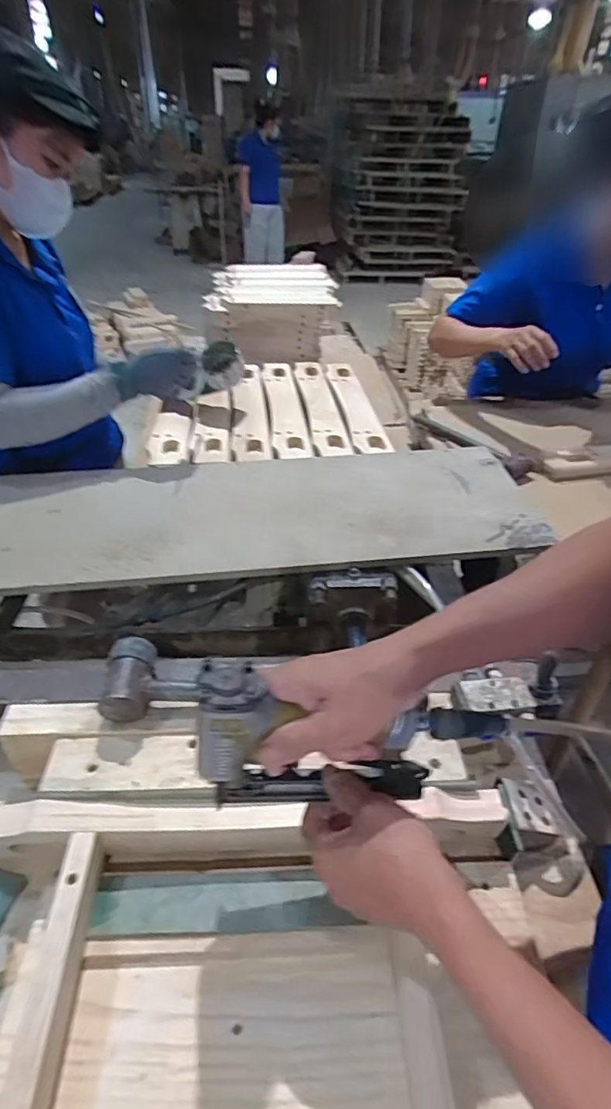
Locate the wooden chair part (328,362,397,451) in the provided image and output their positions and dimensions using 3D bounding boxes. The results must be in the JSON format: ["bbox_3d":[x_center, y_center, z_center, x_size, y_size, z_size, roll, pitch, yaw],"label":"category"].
[{"bbox_3d":[0.105,-0.315,1.157,0.070,0.026,0.433,-4,38,-7],"label":"wooden chair part"}]

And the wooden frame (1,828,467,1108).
[{"bbox_3d":[-0.046,0.347,0.405,0.306,0.072,0.279,-1,38,-3],"label":"wooden frame"}]

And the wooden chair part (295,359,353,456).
[{"bbox_3d":[0.031,-0.315,1.148,0.064,0.015,0.457,-3,38,-6],"label":"wooden chair part"}]

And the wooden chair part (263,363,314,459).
[{"bbox_3d":[-0.042,-0.314,1.155,0.068,0.015,0.469,-3,38,-5],"label":"wooden chair part"}]

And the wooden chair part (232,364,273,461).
[{"bbox_3d":[-0.116,-0.304,1.134,0.067,0.022,0.427,-3,38,-6],"label":"wooden chair part"}]

